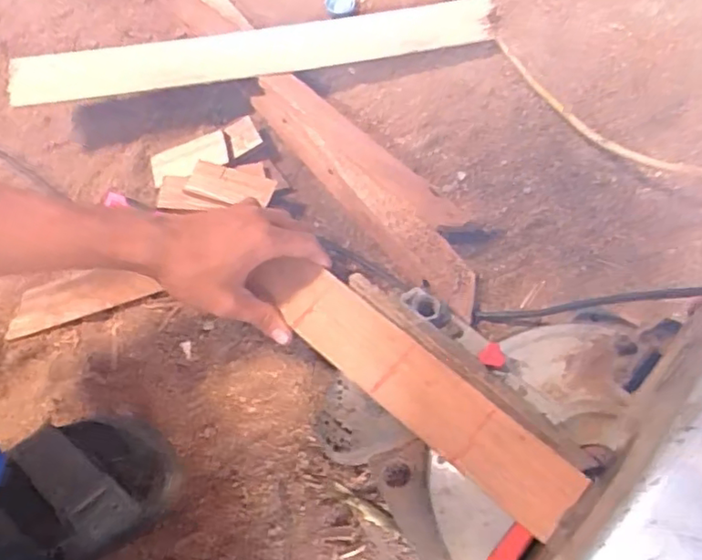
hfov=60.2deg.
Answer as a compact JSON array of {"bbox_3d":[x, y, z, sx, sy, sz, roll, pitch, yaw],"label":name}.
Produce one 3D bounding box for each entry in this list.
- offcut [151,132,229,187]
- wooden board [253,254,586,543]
[{"bbox_3d":[-0.160,-0.120,0.599,0.079,0.010,0.032,-20,87,7],"label":"offcut"},{"bbox_3d":[0.043,0.074,0.445,0.270,0.020,0.050,38,73,16],"label":"wooden board"}]

